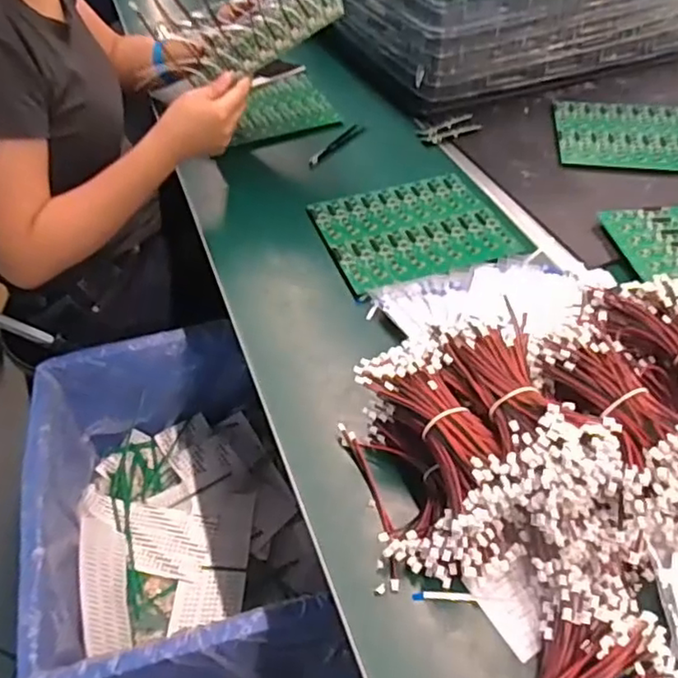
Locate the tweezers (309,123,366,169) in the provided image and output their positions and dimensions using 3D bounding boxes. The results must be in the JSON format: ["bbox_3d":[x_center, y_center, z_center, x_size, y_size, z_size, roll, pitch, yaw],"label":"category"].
[{"bbox_3d":[-0.004,-0.262,0.851,0.018,0.004,0.119,28,53,25],"label":"tweezers"}]

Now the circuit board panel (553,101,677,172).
[{"bbox_3d":[0.388,-0.275,0.832,0.191,0.009,0.162,3,47,4],"label":"circuit board panel"}]

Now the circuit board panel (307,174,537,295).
[{"bbox_3d":[0.086,-0.128,0.723,0.200,0.007,0.177,-16,49,-13],"label":"circuit board panel"}]

